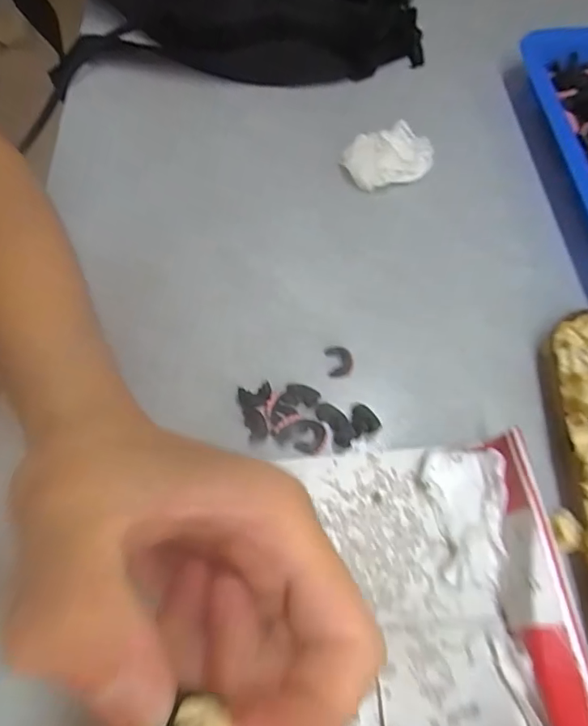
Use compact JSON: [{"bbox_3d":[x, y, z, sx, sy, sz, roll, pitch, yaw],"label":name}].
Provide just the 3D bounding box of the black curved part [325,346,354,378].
[{"bbox_3d":[0.023,-0.001,0.233,0.013,0.004,0.016,-8,64,-4],"label":"black curved part"}]

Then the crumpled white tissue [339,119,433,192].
[{"bbox_3d":[0.056,-0.124,0.282,0.050,0.018,0.037,-22,66,-11],"label":"crumpled white tissue"}]

